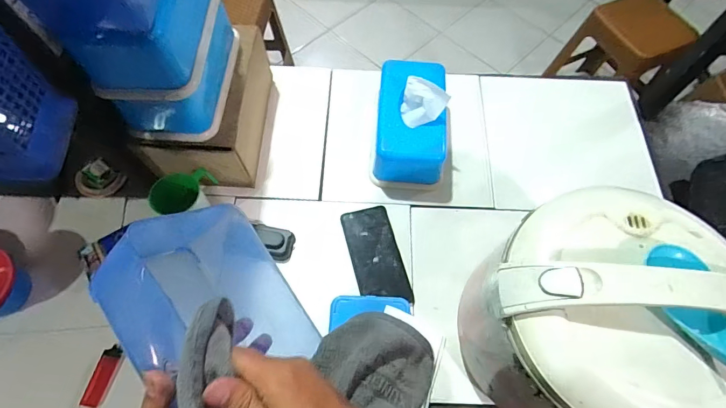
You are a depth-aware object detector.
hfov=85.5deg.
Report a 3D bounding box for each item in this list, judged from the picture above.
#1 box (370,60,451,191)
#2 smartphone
[{"bbox_3d":[0.080,-0.147,0.673,0.117,0.133,0.216,4,63,0],"label":"box"},{"bbox_3d":[0.020,0.080,0.624,0.076,0.009,0.155,-12,68,-11],"label":"smartphone"}]

